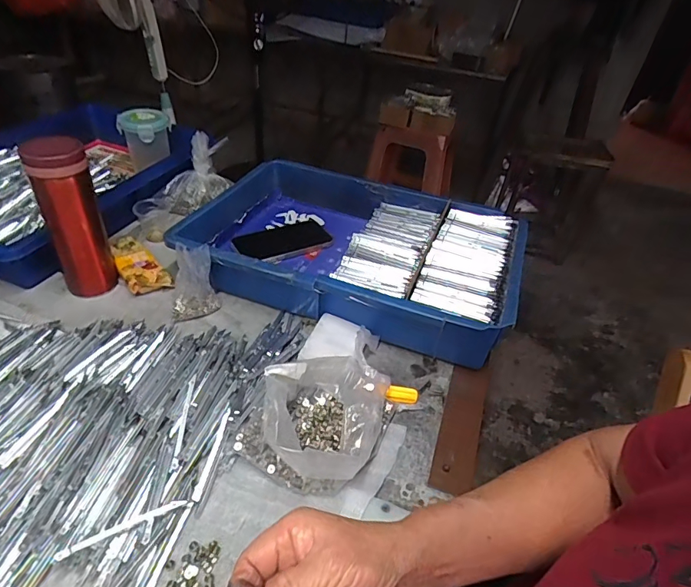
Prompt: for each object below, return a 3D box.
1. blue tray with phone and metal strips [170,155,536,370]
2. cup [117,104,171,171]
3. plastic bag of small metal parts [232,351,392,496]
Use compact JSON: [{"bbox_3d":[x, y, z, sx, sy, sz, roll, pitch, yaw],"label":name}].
[{"bbox_3d":[0.014,-0.060,0.635,0.433,0.096,0.292,17,40,12],"label":"blue tray with phone and metal strips"},{"bbox_3d":[-0.353,-0.272,0.791,0.085,0.087,0.076,-9,41,-19],"label":"cup"},{"bbox_3d":[-0.025,0.110,0.416,0.117,0.065,0.123,22,41,20],"label":"plastic bag of small metal parts"}]

